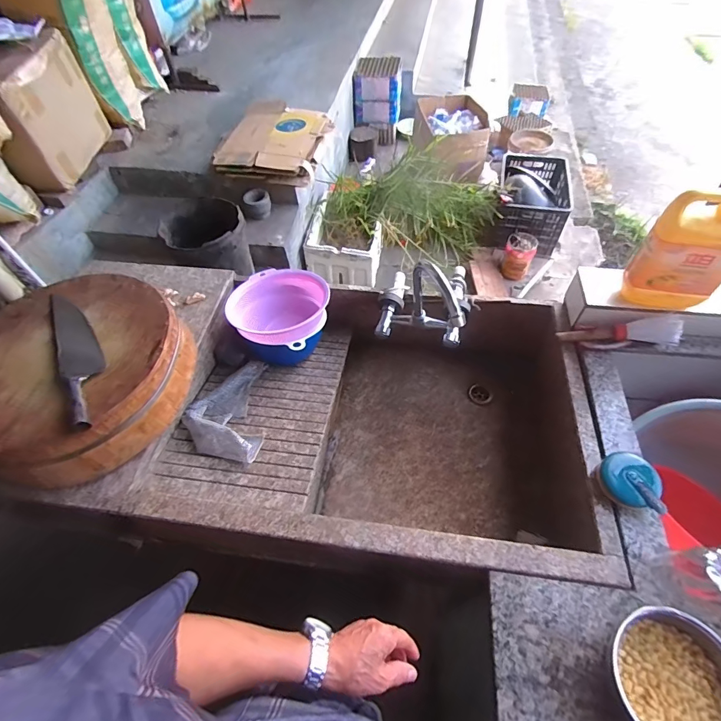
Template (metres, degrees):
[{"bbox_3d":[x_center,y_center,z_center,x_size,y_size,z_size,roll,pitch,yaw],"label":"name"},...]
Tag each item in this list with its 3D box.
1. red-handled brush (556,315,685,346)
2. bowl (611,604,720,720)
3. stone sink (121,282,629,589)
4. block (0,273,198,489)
[{"bbox_3d":[0.511,-0.061,0.800,0.214,0.065,0.022,4,16,12],"label":"red-handled brush"},{"bbox_3d":[0.378,0.388,0.490,0.144,0.075,0.140,-1,55,2],"label":"bowl"},{"bbox_3d":[0.054,0.110,0.886,0.769,0.240,0.603,6,56,6],"label":"stone sink"},{"bbox_3d":[-0.509,0.027,0.751,0.344,0.156,0.364,-1,55,2],"label":"block"}]

